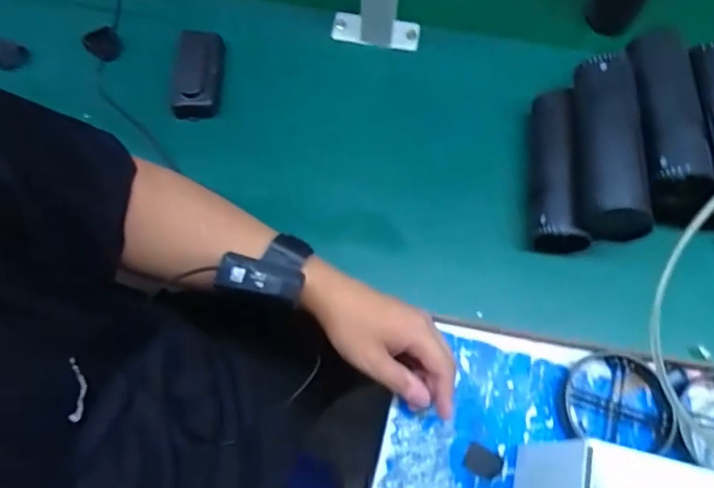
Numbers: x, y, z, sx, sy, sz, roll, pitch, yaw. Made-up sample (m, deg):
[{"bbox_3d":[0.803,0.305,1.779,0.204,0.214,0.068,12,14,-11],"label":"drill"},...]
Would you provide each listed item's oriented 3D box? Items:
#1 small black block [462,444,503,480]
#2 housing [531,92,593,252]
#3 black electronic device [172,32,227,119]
[{"bbox_3d":[0.114,0.196,0.481,0.032,0.004,0.023,26,71,9],"label":"small black block"},{"bbox_3d":[0.205,-0.073,0.544,0.055,0.064,0.163,4,69,1],"label":"housing"},{"bbox_3d":[-0.174,-0.187,0.586,0.054,0.024,0.101,1,69,-1],"label":"black electronic device"}]

